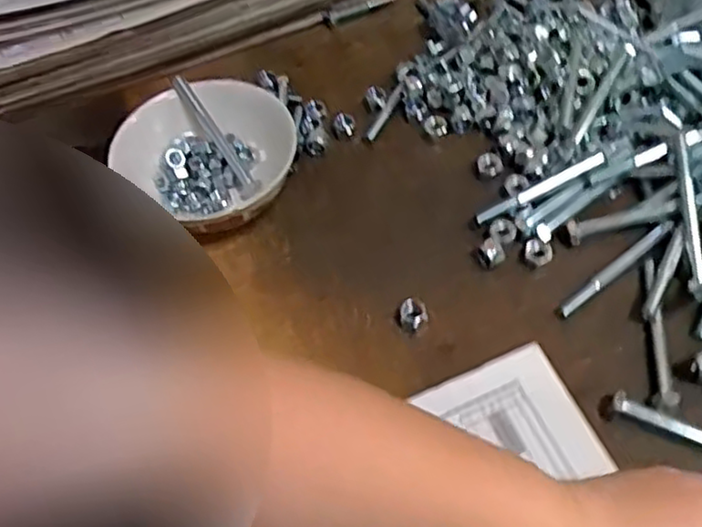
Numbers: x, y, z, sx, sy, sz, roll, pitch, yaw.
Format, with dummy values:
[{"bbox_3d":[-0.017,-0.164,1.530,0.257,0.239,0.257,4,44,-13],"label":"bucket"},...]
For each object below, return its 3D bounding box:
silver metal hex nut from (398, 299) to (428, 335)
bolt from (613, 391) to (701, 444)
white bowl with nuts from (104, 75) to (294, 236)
[{"bbox_3d":[0.041,0.034,0.472,0.019,0.012,0.021,-9,54,-1],"label":"silver metal hex nut"},{"bbox_3d":[0.203,0.101,0.410,0.104,0.013,0.009,21,59,19],"label":"bolt"},{"bbox_3d":[-0.096,-0.077,0.534,0.113,0.058,0.130,-40,60,-21],"label":"white bowl with nuts"}]

